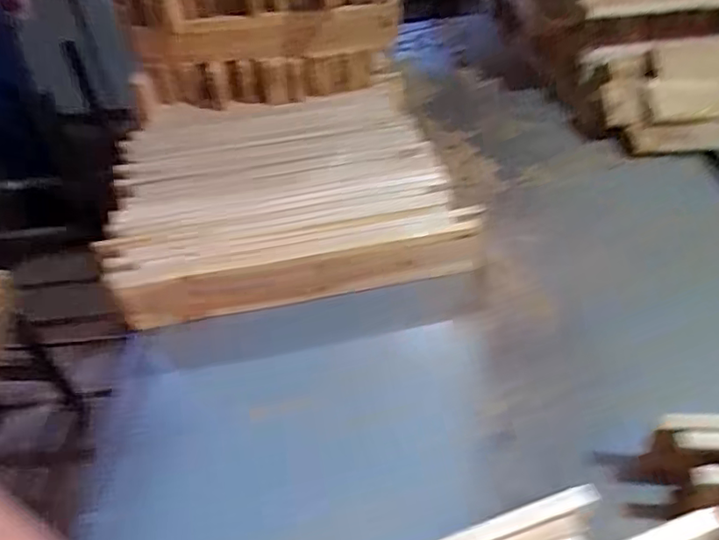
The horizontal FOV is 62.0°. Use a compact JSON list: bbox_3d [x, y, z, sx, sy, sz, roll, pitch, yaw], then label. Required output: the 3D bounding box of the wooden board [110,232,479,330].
[{"bbox_3d":[-0.077,0.014,0.826,0.488,0.069,0.016,-9,40,-5],"label":"wooden board"}]

